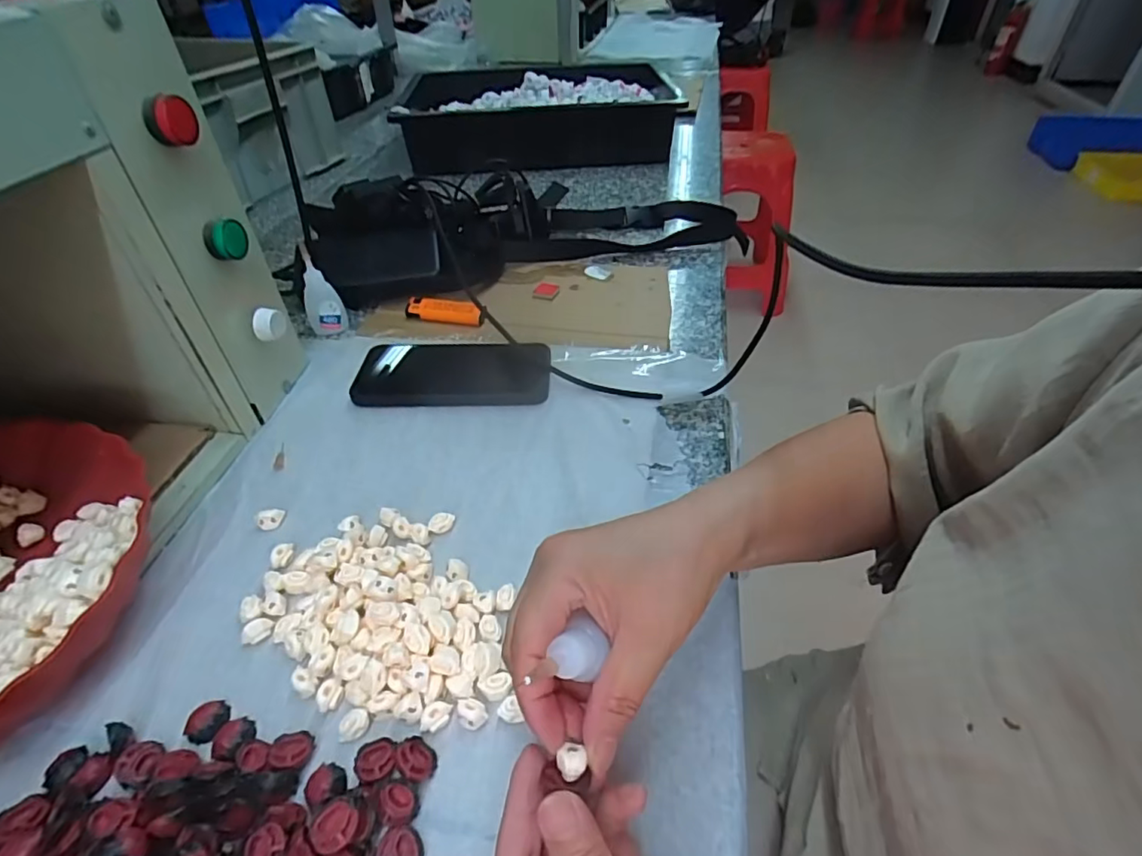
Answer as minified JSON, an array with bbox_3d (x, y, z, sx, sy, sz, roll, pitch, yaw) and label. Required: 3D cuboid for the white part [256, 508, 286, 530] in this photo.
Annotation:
[{"bbox_3d":[-0.204,0.062,0.383,0.018,0.011,0.010,-21,46,-21],"label":"white part"}]

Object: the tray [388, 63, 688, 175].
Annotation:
[{"bbox_3d":[-0.062,-0.551,0.976,0.440,0.097,0.315,-4,42,-3],"label":"tray"}]

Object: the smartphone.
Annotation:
[{"bbox_3d":[-0.100,-0.048,0.489,0.161,0.017,0.078,-1,42,0],"label":"smartphone"}]

